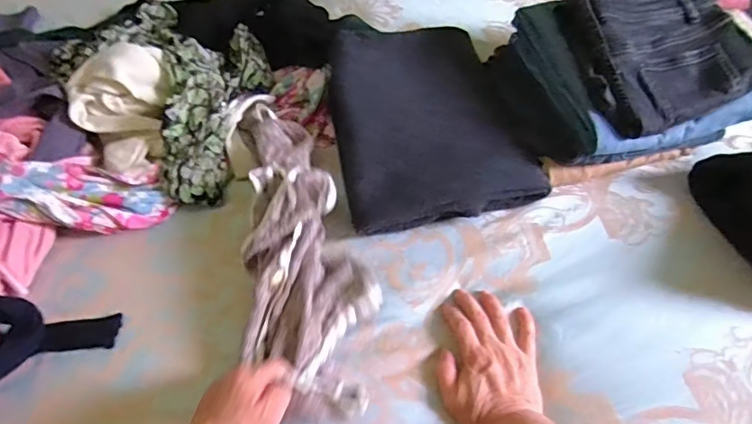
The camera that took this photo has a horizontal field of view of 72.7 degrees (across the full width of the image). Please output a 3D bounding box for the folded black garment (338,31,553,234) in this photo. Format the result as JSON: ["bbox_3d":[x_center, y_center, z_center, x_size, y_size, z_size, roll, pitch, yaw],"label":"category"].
[{"bbox_3d":[0.064,-0.133,0.727,0.254,0.089,0.321,-12,53,-7],"label":"folded black garment"}]

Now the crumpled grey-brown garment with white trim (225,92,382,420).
[{"bbox_3d":[-0.106,0.018,0.635,0.141,0.071,0.471,-15,56,-9],"label":"crumpled grey-brown garment with white trim"}]

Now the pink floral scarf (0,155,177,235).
[{"bbox_3d":[-0.458,-0.038,0.663,0.365,0.071,0.161,11,53,-12],"label":"pink floral scarf"}]

